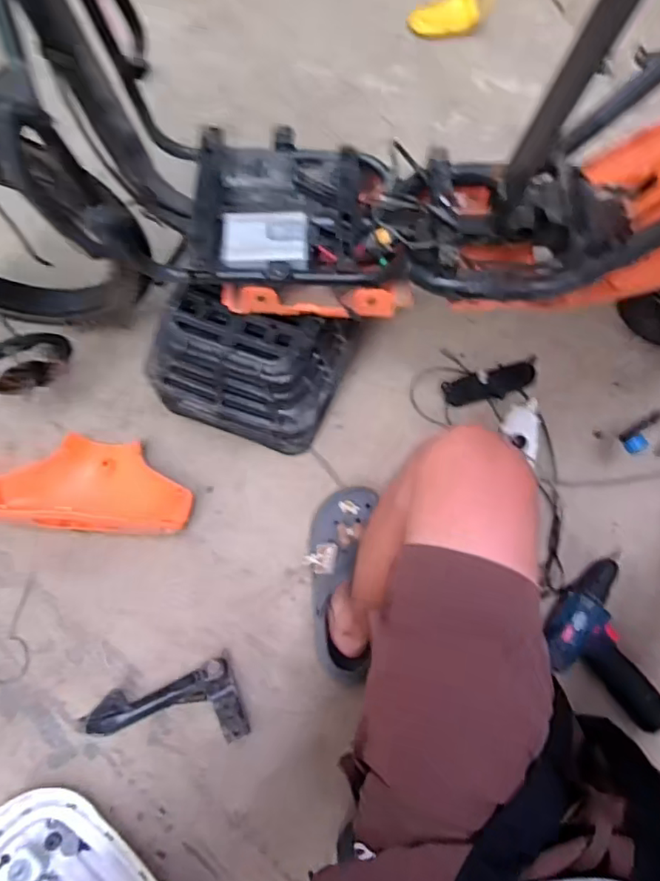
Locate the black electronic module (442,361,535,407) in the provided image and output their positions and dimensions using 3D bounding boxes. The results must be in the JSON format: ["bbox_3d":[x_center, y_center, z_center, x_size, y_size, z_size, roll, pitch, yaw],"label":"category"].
[{"bbox_3d":[0.263,-0.091,0.947,0.149,0.028,0.048,-14,72,-6],"label":"black electronic module"}]

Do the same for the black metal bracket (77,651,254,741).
[{"bbox_3d":[-0.219,0.376,0.779,0.195,0.054,0.111,-17,72,-7],"label":"black metal bracket"}]

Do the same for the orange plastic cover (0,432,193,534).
[{"bbox_3d":[-0.351,0.063,0.859,0.296,0.098,0.151,7,71,1],"label":"orange plastic cover"}]

